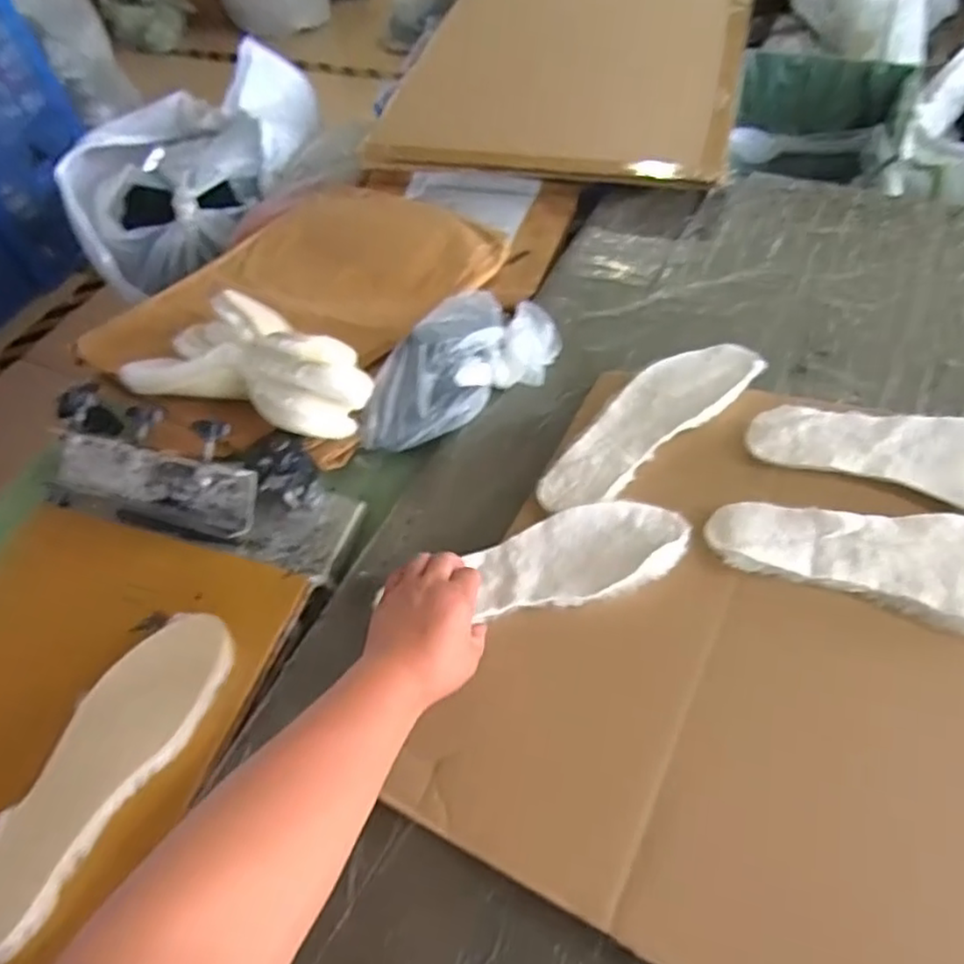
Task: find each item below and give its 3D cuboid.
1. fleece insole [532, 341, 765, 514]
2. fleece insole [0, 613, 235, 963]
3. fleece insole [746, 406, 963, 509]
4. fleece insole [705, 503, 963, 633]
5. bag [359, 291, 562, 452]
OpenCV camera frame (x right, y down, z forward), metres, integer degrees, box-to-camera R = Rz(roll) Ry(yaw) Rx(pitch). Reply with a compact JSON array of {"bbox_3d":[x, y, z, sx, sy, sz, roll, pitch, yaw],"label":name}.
[{"bbox_3d":[0.170,-0.060,0.686,0.096,0.012,0.268,36,70,30],"label":"fleece insole"},{"bbox_3d":[-0.321,0.235,0.566,0.093,0.017,0.277,30,65,9],"label":"fleece insole"},{"bbox_3d":[0.385,-0.025,0.581,0.282,0.016,0.097,17,57,32],"label":"fleece insole"},{"bbox_3d":[0.330,0.061,0.533,0.281,0.013,0.098,10,55,27],"label":"fleece insole"},{"bbox_3d":[-0.031,-0.134,0.749,0.246,0.085,0.104,-29,55,-14],"label":"bag"}]

